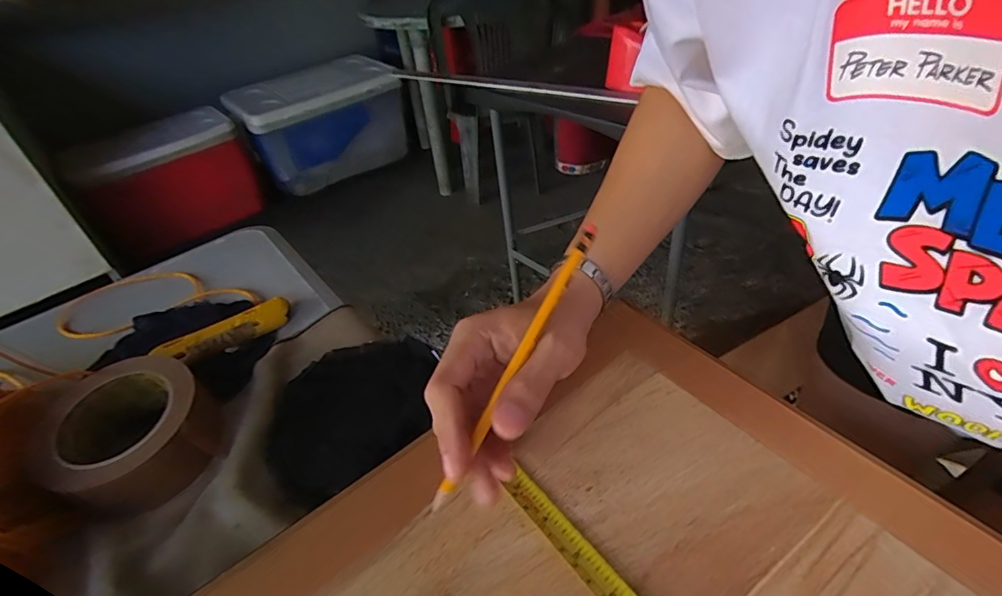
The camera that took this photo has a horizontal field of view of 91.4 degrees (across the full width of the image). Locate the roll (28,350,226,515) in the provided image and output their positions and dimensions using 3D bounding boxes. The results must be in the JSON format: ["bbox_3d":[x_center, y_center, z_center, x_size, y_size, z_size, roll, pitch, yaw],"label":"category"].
[{"bbox_3d":[-0.281,0.099,0.368,0.111,0.044,0.107,21,47,27],"label":"roll"}]

